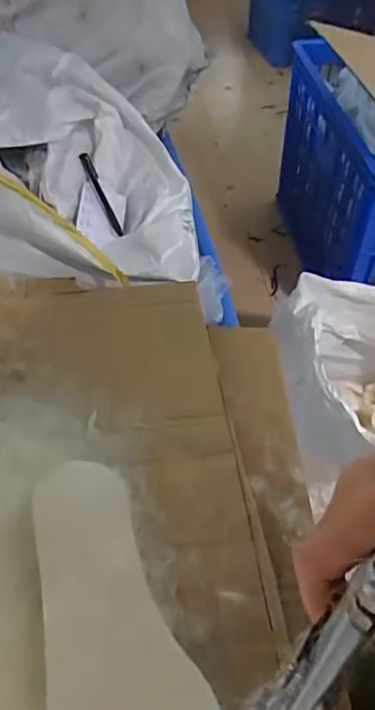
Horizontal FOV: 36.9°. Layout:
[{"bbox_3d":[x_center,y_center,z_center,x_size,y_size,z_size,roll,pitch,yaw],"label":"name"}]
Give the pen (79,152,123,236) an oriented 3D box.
[{"bbox_3d":[-0.124,-0.229,0.795,0.017,0.016,0.144,-21,75,-14],"label":"pen"}]

